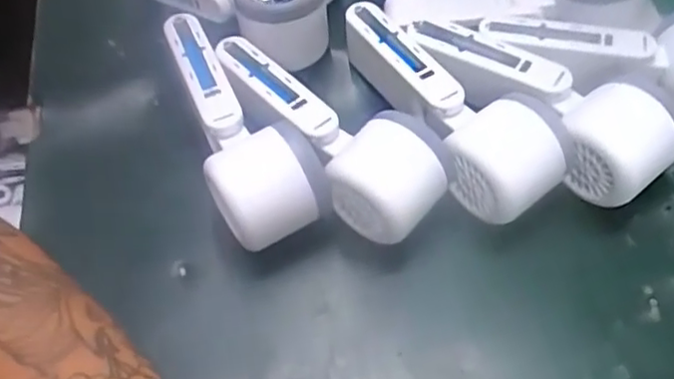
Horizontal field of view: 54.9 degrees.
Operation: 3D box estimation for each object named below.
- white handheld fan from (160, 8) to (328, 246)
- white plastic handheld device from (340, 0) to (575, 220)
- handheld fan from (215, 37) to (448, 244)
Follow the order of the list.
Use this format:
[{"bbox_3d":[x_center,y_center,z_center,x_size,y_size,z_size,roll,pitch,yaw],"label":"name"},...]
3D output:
[{"bbox_3d":[-0.061,-0.040,0.393,0.060,0.050,0.157,-22,59,-12],"label":"white handheld fan"},{"bbox_3d":[0.068,-0.053,0.389,0.064,0.047,0.160,-26,60,-15],"label":"white plastic handheld device"},{"bbox_3d":[-0.005,-0.040,0.387,0.060,0.049,0.155,-36,63,-20],"label":"handheld fan"}]

